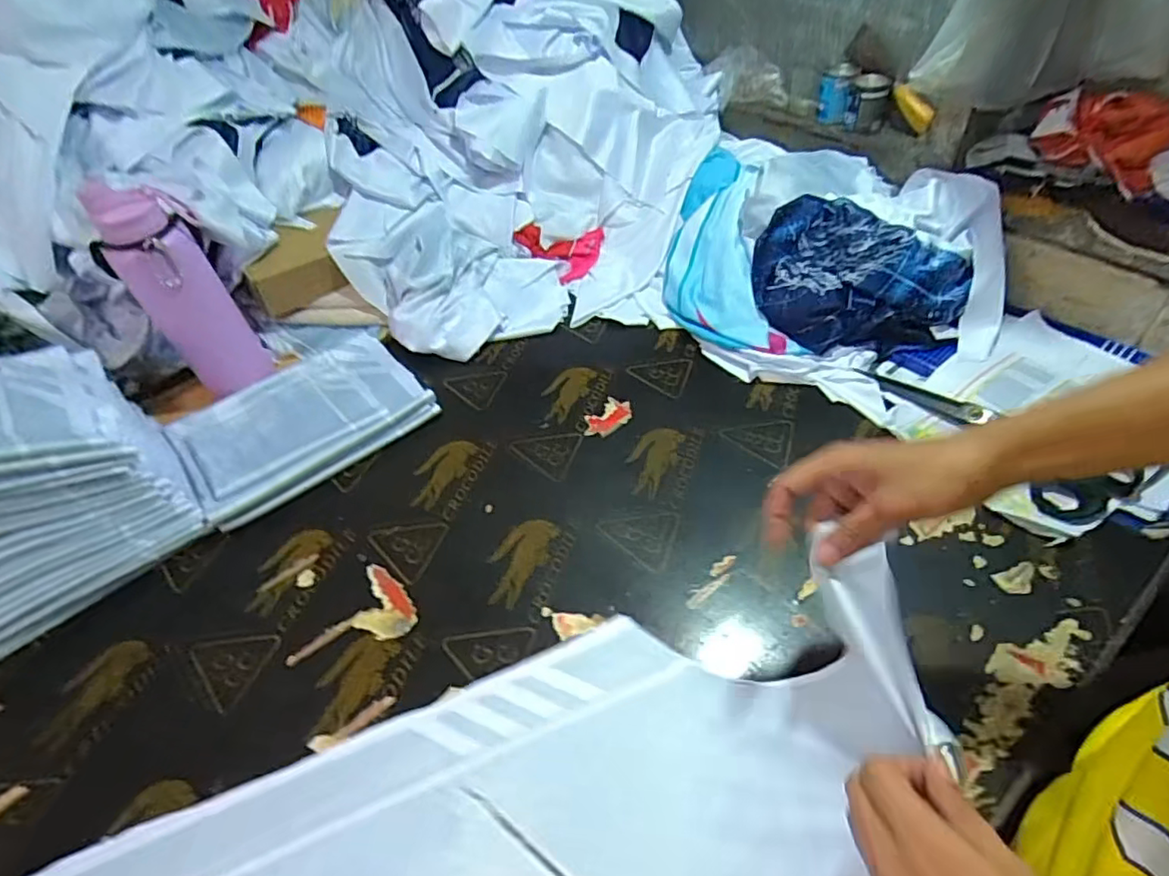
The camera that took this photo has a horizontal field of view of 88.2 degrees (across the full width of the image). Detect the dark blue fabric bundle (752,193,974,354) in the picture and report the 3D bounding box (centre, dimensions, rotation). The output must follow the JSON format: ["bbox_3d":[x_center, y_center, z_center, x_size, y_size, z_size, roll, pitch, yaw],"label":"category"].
[{"bbox_3d":[0.340,-0.194,0.776,0.254,0.175,0.050,30,20,5],"label":"dark blue fabric bundle"}]

